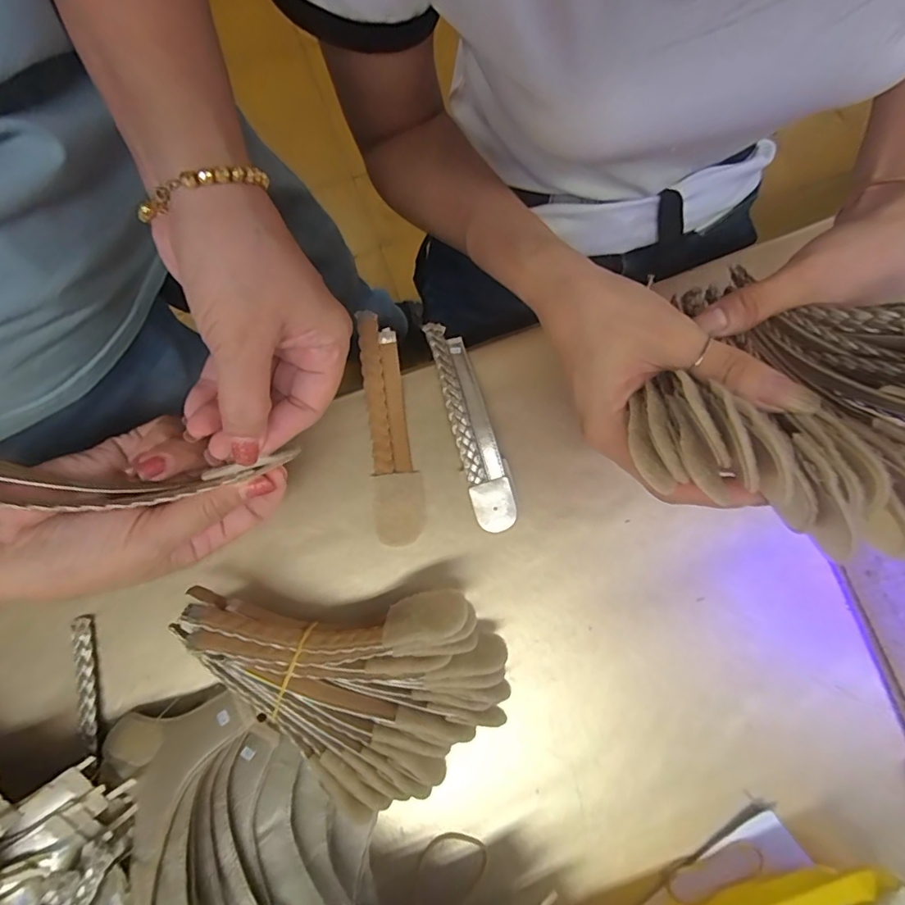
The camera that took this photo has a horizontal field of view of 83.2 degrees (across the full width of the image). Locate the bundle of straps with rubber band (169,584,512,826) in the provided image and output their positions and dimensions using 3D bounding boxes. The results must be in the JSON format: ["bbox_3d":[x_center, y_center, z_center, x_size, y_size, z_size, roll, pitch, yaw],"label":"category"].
[{"bbox_3d":[-0.053,0.116,0.295,0.158,0.059,0.120,44,81,8],"label":"bundle of straps with rubber band"}]

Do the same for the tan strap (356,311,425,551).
[{"bbox_3d":[-0.041,-0.014,0.333,0.031,0.037,0.145,-7,78,-2],"label":"tan strap"}]

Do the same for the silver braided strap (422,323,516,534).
[{"bbox_3d":[0.011,-0.021,0.344,0.026,0.017,0.149,-15,79,-4],"label":"silver braided strap"}]

